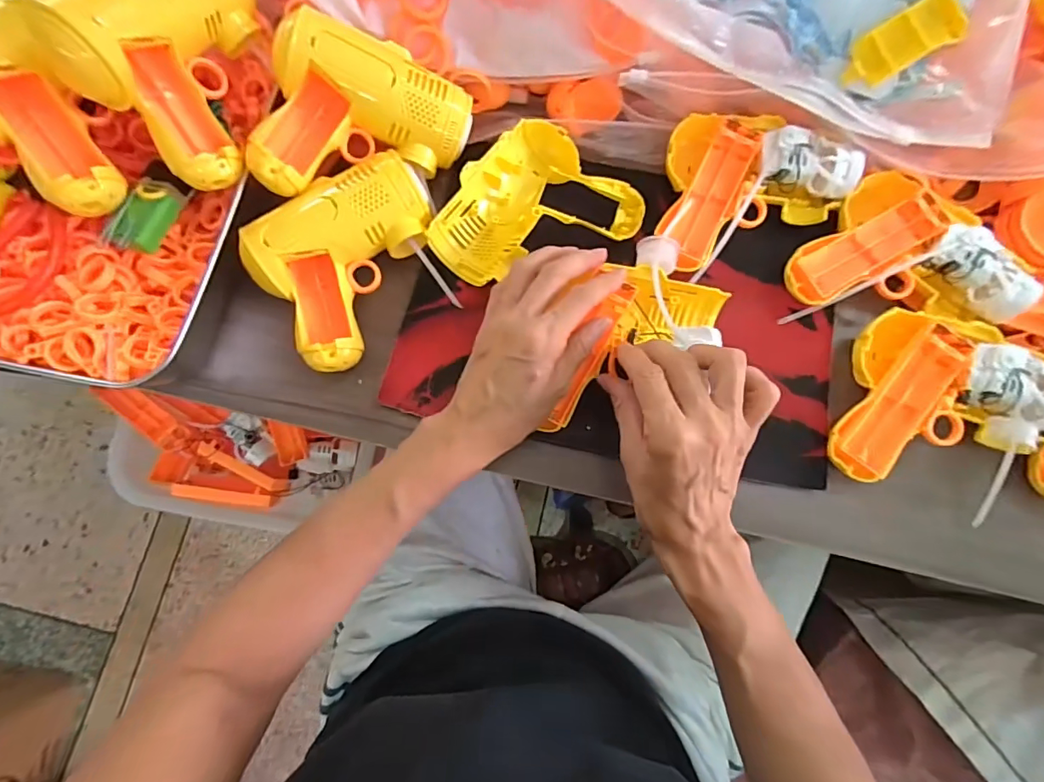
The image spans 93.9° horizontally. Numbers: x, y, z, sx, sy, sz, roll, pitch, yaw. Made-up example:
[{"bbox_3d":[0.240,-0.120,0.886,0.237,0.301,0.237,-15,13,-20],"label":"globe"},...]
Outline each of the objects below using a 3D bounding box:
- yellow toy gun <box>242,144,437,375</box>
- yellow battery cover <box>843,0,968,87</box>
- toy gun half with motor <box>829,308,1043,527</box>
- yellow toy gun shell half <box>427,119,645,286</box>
[{"bbox_3d":[-0.118,-0.094,0.349,0.137,0.050,0.112,-37,81,-7],"label":"yellow toy gun"},{"bbox_3d":[0.260,-0.239,0.332,0.069,0.012,0.035,-23,93,16],"label":"yellow battery cover"},{"bbox_3d":[0.297,0.012,0.339,0.136,0.042,0.131,19,79,4],"label":"toy gun half with motor"},{"bbox_3d":[0.004,-0.147,0.378,0.157,0.034,0.103,-22,79,-4],"label":"yellow toy gun shell half"}]

